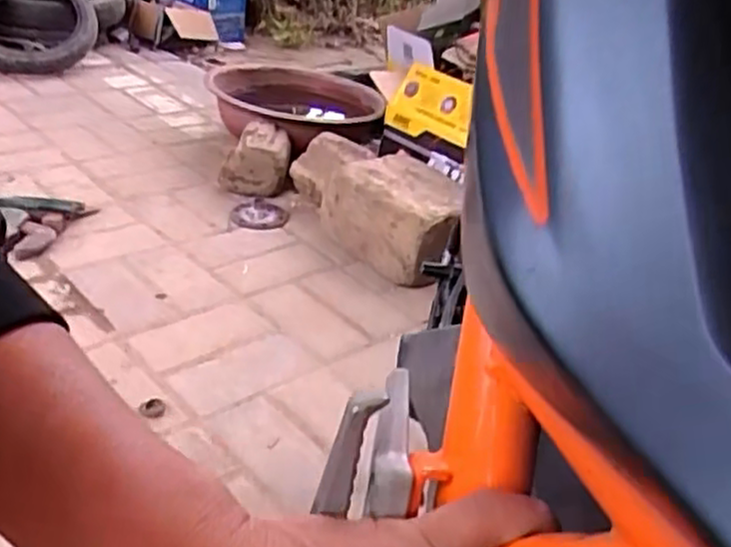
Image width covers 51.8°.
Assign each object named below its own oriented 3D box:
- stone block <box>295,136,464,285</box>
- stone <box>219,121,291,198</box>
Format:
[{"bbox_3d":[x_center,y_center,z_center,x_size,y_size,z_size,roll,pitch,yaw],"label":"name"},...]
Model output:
[{"bbox_3d":[0.019,-0.130,1.353,0.176,0.135,0.376,-18,40,-36],"label":"stone block"},{"bbox_3d":[-0.217,-0.219,1.479,0.130,0.118,0.130,5,31,-5],"label":"stone"}]

